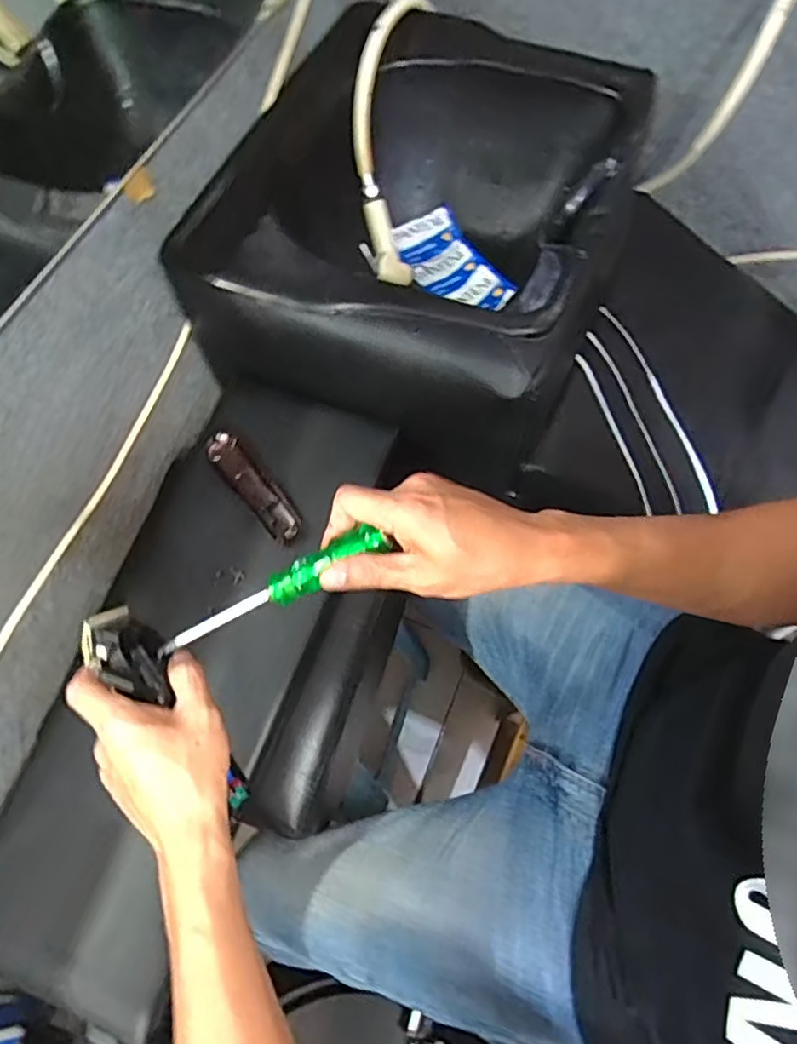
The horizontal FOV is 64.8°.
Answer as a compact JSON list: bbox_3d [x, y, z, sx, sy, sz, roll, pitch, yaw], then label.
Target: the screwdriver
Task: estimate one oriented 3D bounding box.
[{"bbox_3d":[-0.092,0.050,0.436,0.190,0.017,0.022,-29,65,15],"label":"screwdriver"}]

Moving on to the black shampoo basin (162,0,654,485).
[{"bbox_3d":[0.033,-0.349,0.774,0.425,0.196,0.512,23,67,11],"label":"black shampoo basin"}]

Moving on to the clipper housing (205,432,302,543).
[{"bbox_3d":[-0.152,-0.038,0.661,0.035,0.022,0.143,-37,69,-15],"label":"clipper housing"}]

